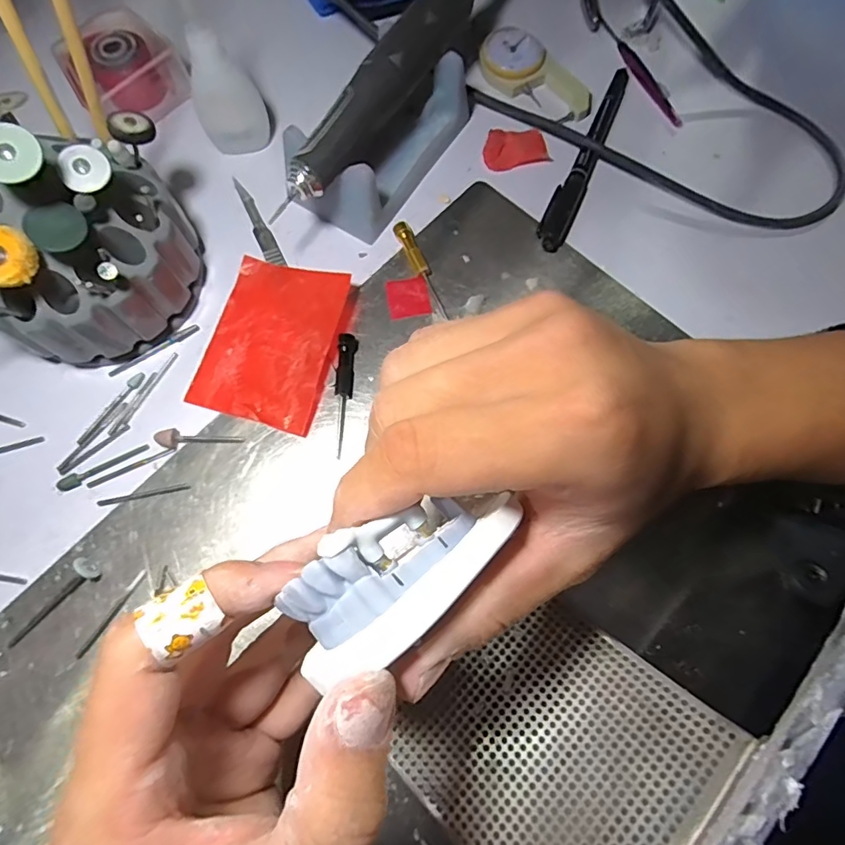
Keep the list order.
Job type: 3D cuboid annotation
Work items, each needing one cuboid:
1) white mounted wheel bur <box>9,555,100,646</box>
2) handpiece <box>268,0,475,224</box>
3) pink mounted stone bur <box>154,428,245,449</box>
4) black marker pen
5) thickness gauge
[{"bbox_3d":[-0.165,0.080,0.225,0.046,0.010,0.011,-43,79,-12],"label":"white mounted wheel bur"},{"bbox_3d":[-0.011,-0.186,0.263,0.023,0.023,0.199,29,75,7],"label":"handpiece"},{"bbox_3d":[-0.109,0.008,0.249,0.040,0.006,0.009,1,73,-1],"label":"pink mounted stone bur"},{"bbox_3d":[0.098,-0.158,0.300,0.016,0.009,0.142,25,74,6],"label":"black marker pen"},{"bbox_3d":[0.071,-0.214,0.316,0.076,0.012,0.039,42,77,10],"label":"thickness gauge"}]

